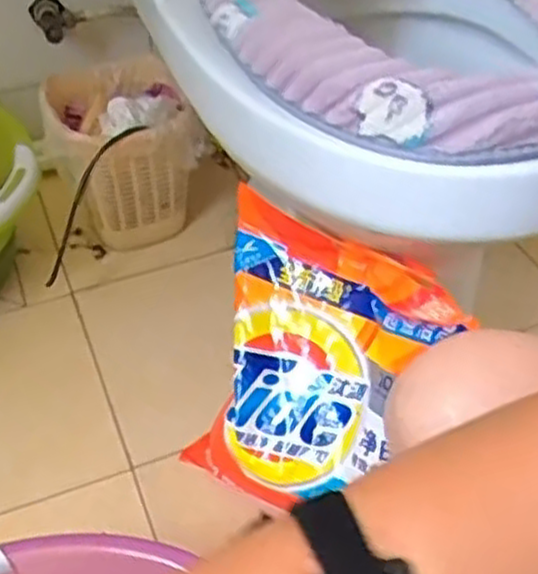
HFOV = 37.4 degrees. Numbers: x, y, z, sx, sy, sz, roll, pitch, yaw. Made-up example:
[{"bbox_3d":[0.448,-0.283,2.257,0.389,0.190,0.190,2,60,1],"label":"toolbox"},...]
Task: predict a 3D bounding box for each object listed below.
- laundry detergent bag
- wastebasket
[{"bbox_3d":[0.033,0.090,0.771,0.256,0.294,0.082,28,9,29],"label":"laundry detergent bag"},{"bbox_3d":[-0.213,-0.183,1.124,0.186,0.209,0.221,-18,45,-19],"label":"wastebasket"}]

